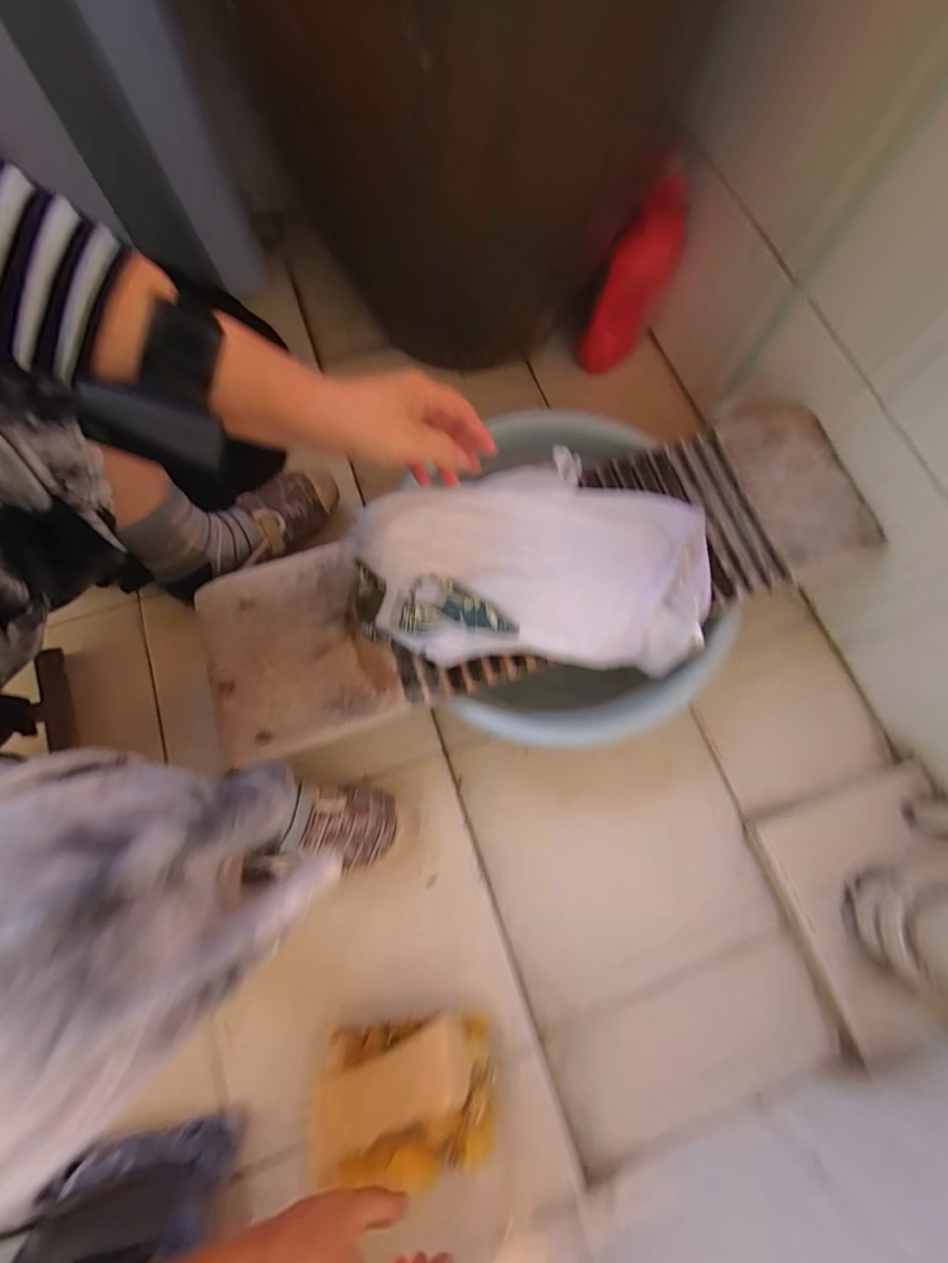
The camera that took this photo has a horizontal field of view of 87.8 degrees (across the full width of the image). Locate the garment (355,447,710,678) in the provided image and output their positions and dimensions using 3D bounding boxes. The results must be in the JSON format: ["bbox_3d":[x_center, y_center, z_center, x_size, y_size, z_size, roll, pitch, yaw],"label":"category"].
[{"bbox_3d":[0.059,-0.070,0.451,0.317,0.078,0.184,0,73,-1],"label":"garment"}]

